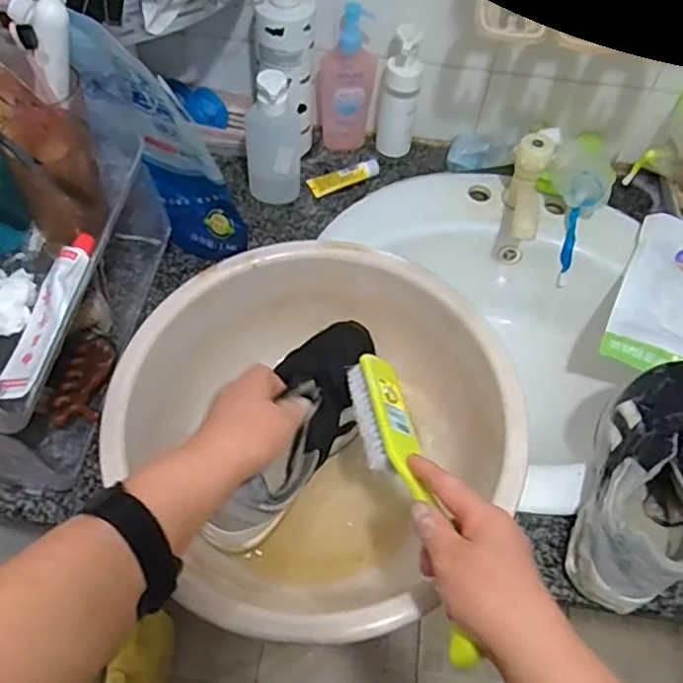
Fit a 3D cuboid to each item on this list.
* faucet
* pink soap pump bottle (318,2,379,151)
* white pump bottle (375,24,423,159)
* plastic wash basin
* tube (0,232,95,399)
[{"bbox_3d":[0.213,-0.165,0.747,0.041,0.100,0.130,13,59,5],"label":"faucet"},{"bbox_3d":[0.006,-0.324,0.794,0.070,0.174,0.044,5,58,-1],"label":"pink soap pump bottle"},{"bbox_3d":[0.073,-0.307,0.786,0.048,0.165,0.050,10,58,2],"label":"white pump bottle"},{"bbox_3d":[-0.024,0.077,0.546,0.309,0.124,0.312,2,58,-3],"label":"plastic wash basin"},{"bbox_3d":[-0.240,-0.023,0.513,0.035,0.026,0.160,10,58,3],"label":"tube"}]

